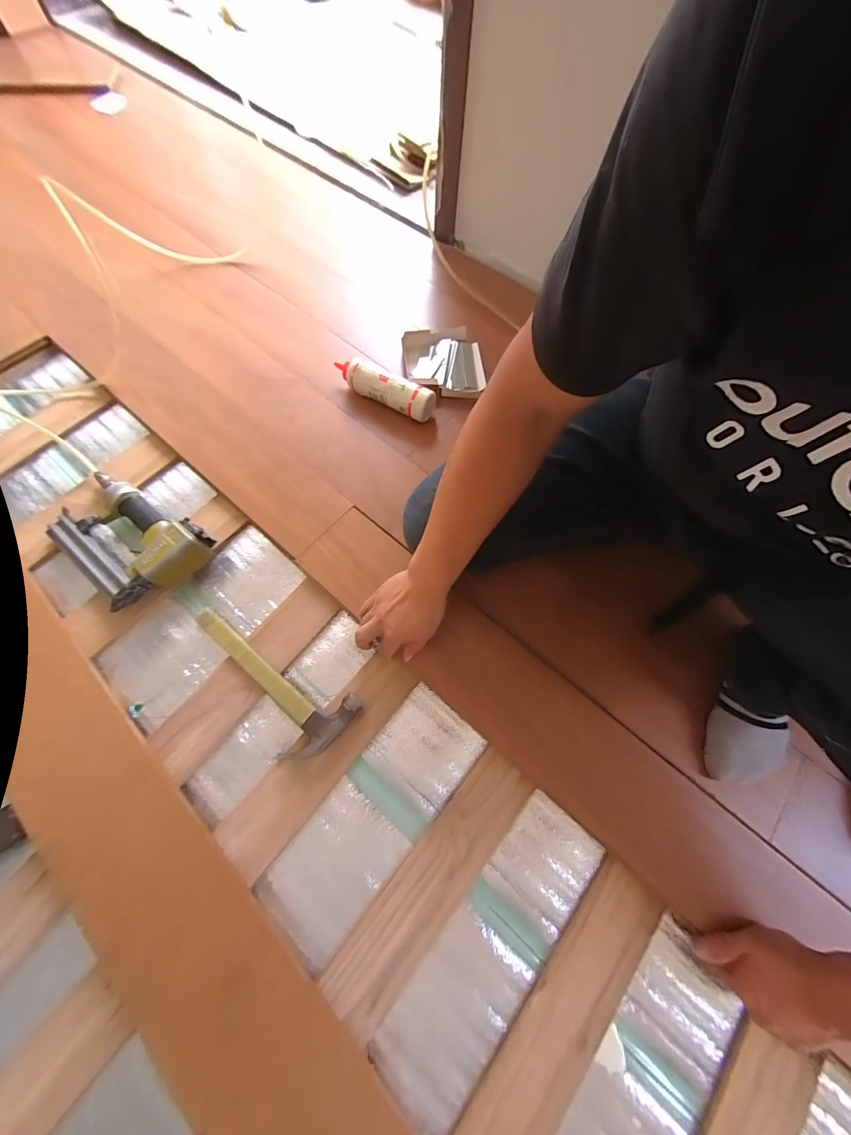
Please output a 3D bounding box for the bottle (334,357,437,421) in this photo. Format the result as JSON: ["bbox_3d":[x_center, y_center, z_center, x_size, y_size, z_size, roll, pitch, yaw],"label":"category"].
[{"bbox_3d":[-0.078,-0.347,0.703,0.216,0.052,0.059,30,71,9],"label":"bottle"}]

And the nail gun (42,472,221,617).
[{"bbox_3d":[-0.501,-0.060,0.606,0.250,0.071,0.167,39,73,12],"label":"nail gun"}]

